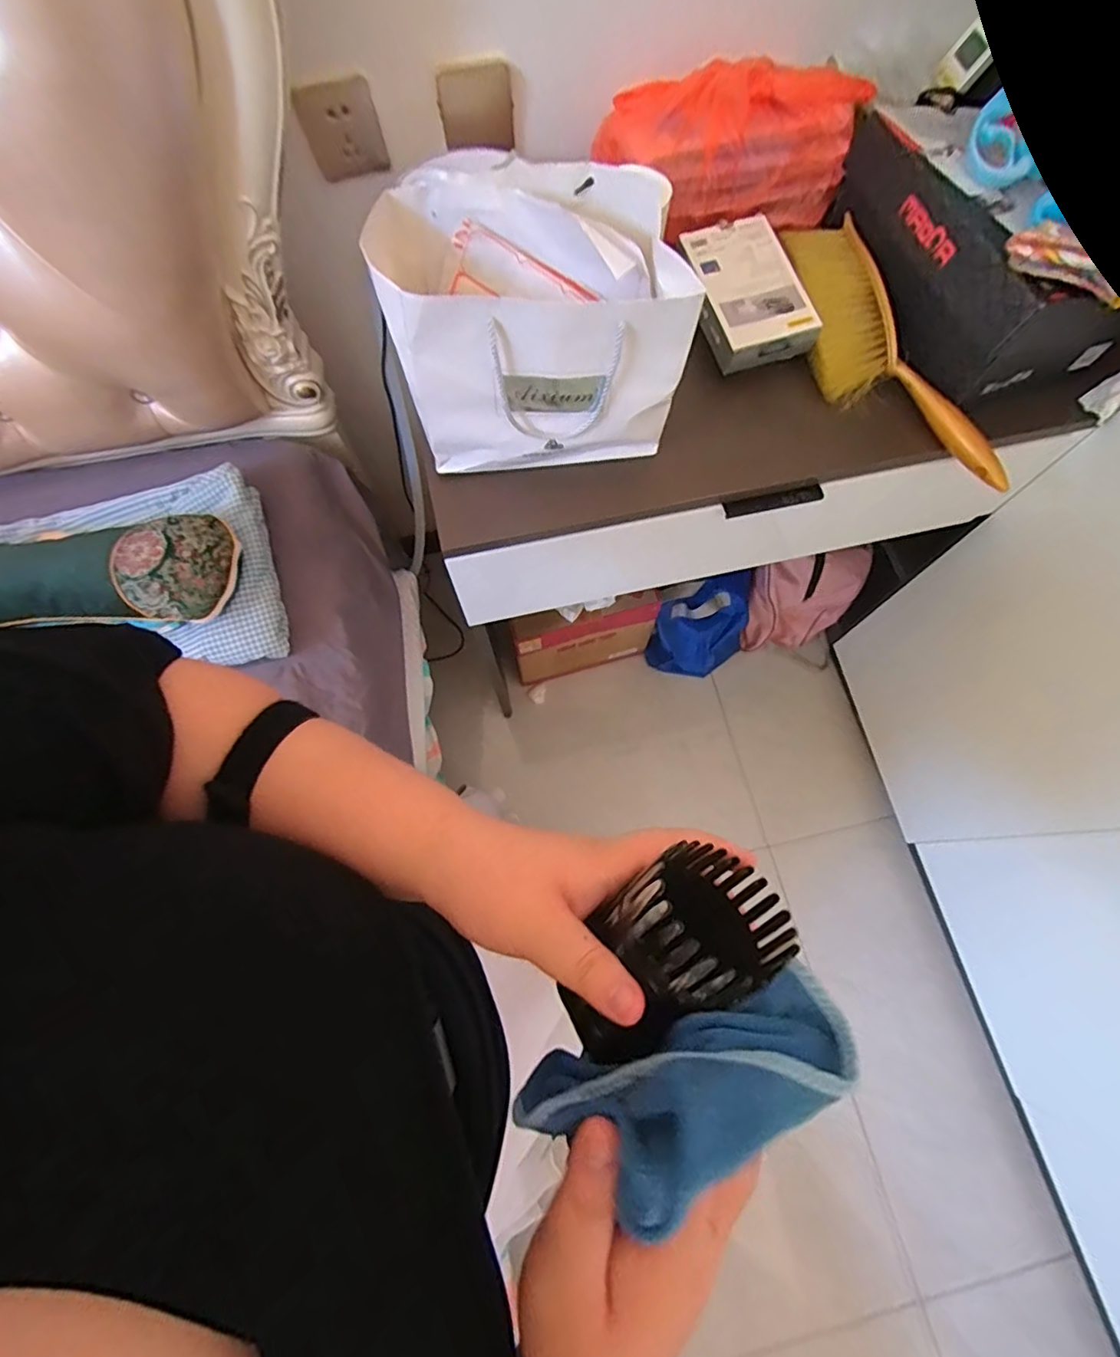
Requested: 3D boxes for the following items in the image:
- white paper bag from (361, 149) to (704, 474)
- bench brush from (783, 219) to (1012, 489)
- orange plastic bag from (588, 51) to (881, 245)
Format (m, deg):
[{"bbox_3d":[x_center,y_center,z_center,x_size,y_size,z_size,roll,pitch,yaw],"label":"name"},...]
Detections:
[{"bbox_3d":[-0.029,-0.342,0.560,0.251,0.191,0.175,-12,71,-4],"label":"white paper bag"},{"bbox_3d":[0.367,-0.374,0.652,0.120,0.058,0.397,-23,73,-7],"label":"bench brush"},{"bbox_3d":[0.202,-0.645,0.669,0.279,0.109,0.191,-18,72,-6],"label":"orange plastic bag"}]

